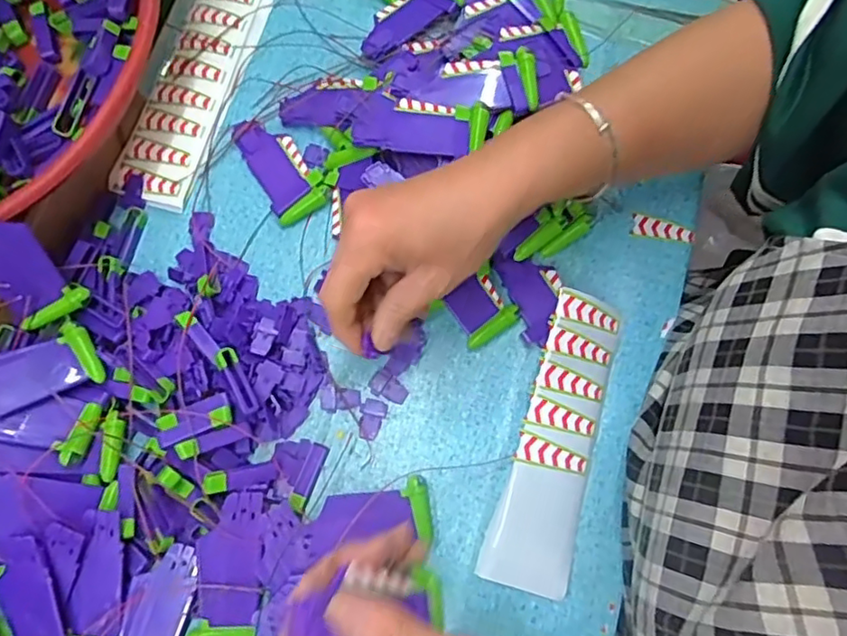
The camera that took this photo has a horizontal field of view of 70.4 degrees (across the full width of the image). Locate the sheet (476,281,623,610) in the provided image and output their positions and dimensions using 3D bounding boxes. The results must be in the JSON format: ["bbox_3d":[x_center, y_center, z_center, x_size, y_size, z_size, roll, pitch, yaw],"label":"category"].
[{"bbox_3d":[0.089,0.078,0.392,0.052,0.018,0.191,17,77,4],"label":"sheet"}]

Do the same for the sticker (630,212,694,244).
[{"bbox_3d":[0.175,-0.065,0.438,0.046,0.004,0.015,11,80,1],"label":"sticker"}]

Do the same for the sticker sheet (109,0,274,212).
[{"bbox_3d":[-0.176,-0.177,0.459,0.060,0.006,0.192,16,77,3],"label":"sticker sheet"}]

